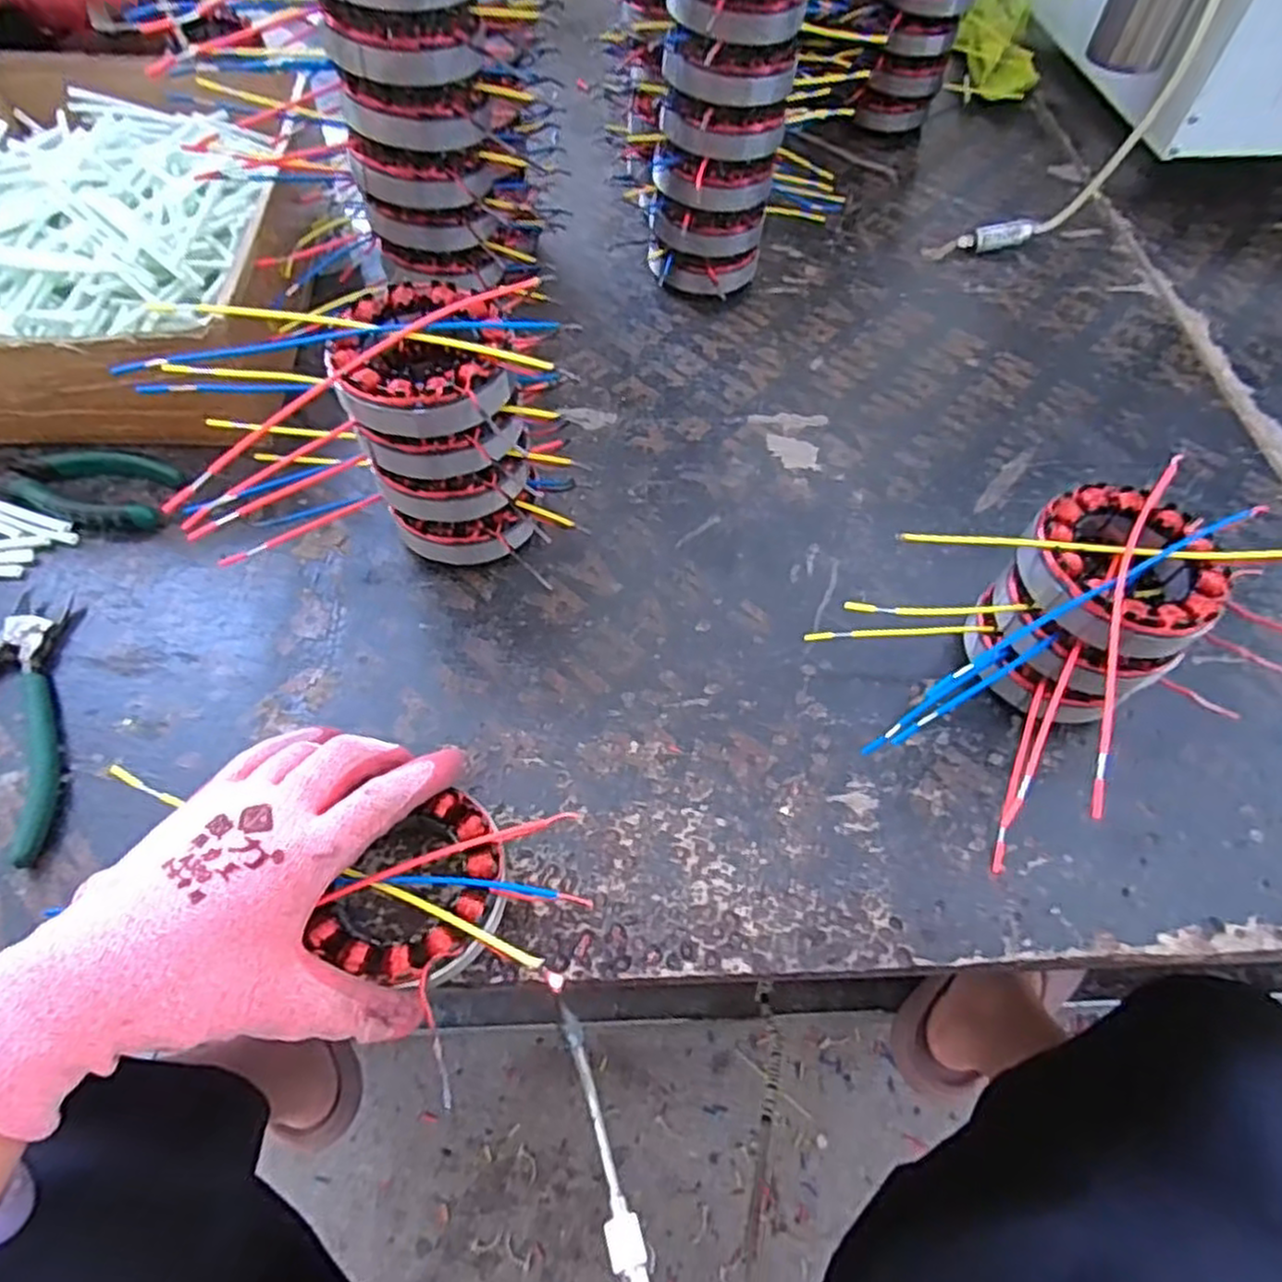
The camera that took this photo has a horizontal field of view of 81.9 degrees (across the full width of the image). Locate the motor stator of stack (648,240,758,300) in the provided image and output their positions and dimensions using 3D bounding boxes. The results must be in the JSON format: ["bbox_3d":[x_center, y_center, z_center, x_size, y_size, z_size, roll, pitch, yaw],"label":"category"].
[{"bbox_3d":[0.047,-0.304,0.597,0.076,0.034,0.074,1,58,-2],"label":"motor stator of stack"}]

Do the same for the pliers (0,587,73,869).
[{"bbox_3d":[-0.328,0.035,0.364,0.115,0.014,0.137,4,58,0],"label":"pliers"}]

